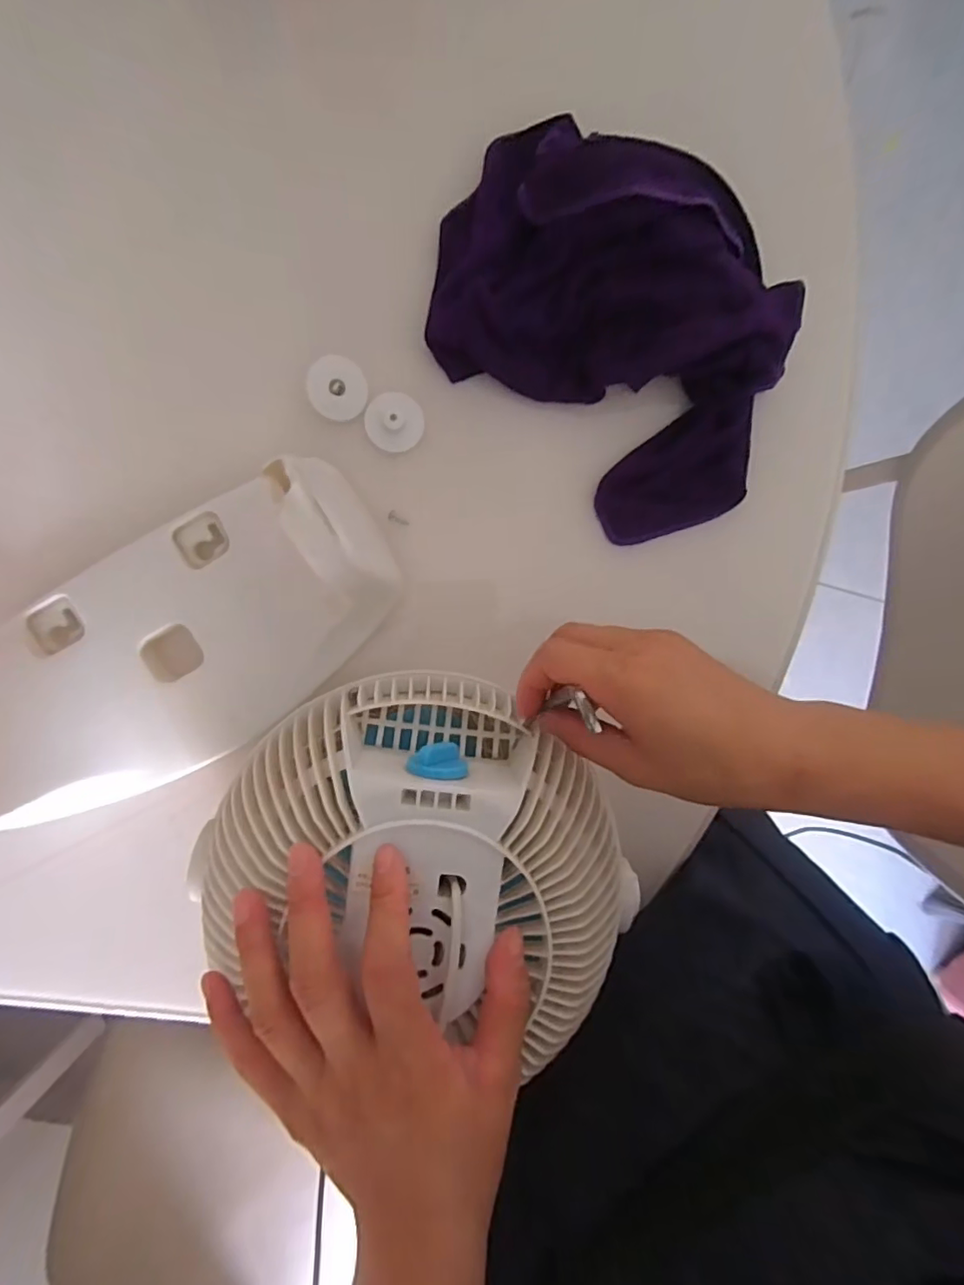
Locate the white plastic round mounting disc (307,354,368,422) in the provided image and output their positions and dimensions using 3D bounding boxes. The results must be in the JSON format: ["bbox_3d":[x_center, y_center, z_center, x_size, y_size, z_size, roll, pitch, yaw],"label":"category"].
[{"bbox_3d":[-0.087,-0.153,0.338,0.034,0.004,0.035,-10,115,-22],"label":"white plastic round mounting disc"}]

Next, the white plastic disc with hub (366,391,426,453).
[{"bbox_3d":[-0.054,-0.136,0.346,0.035,0.009,0.033,0,94,-6],"label":"white plastic disc with hub"}]

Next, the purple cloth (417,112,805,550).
[{"bbox_3d":[0.089,-0.197,0.341,0.251,0.045,0.185,42,89,-7],"label":"purple cloth"}]

